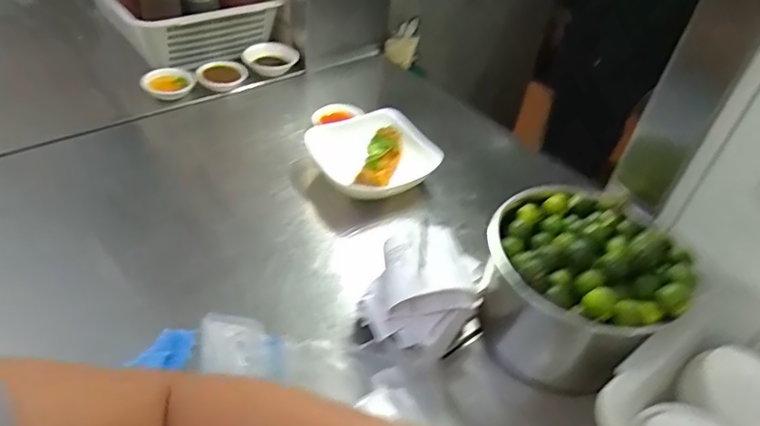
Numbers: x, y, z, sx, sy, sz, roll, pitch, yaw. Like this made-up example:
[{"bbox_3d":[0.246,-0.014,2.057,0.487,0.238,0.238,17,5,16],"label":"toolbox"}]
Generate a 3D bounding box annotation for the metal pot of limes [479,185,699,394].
[{"bbox_3d":[0.181,0.074,0.504,0.141,0.143,0.165,-31,55,-34],"label":"metal pot of limes"}]

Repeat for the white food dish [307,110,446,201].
[{"bbox_3d":[-0.007,-0.075,0.712,0.143,0.060,0.146,-18,48,-24],"label":"white food dish"}]

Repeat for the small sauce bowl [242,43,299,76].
[{"bbox_3d":[-0.192,-0.272,0.917,0.087,0.034,0.102,-12,46,-19],"label":"small sauce bowl"}]

